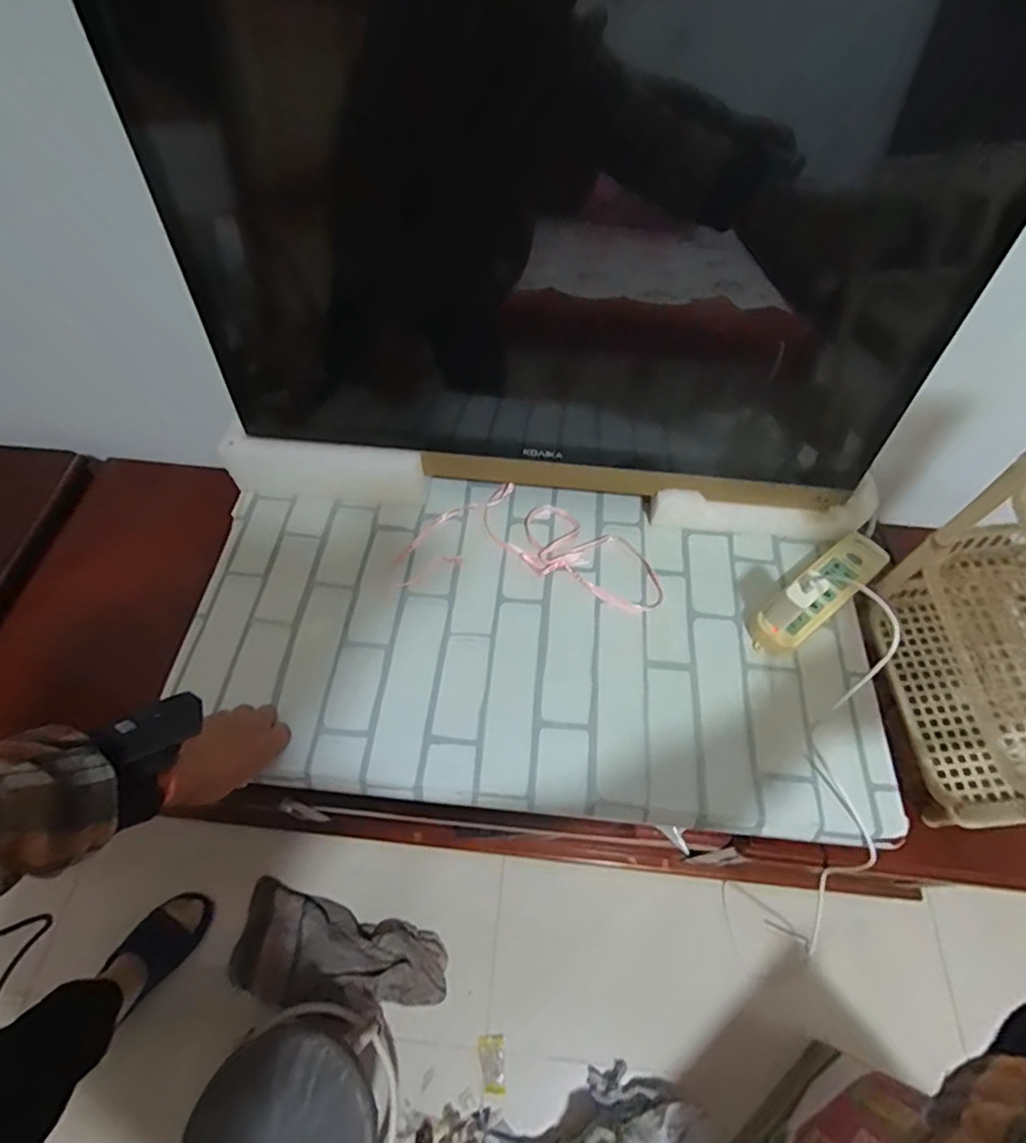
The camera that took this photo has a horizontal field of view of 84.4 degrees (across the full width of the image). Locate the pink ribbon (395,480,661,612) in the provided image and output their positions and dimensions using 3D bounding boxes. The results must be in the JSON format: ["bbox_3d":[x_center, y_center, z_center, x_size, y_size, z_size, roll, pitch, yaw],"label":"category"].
[{"bbox_3d":[0.023,-0.036,0.703,0.313,0.010,0.151,6,61,3],"label":"pink ribbon"}]

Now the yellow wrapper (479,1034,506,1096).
[{"bbox_3d":[-0.033,0.805,0.925,0.039,0.009,0.075,-4,60,-2],"label":"yellow wrapper"}]

